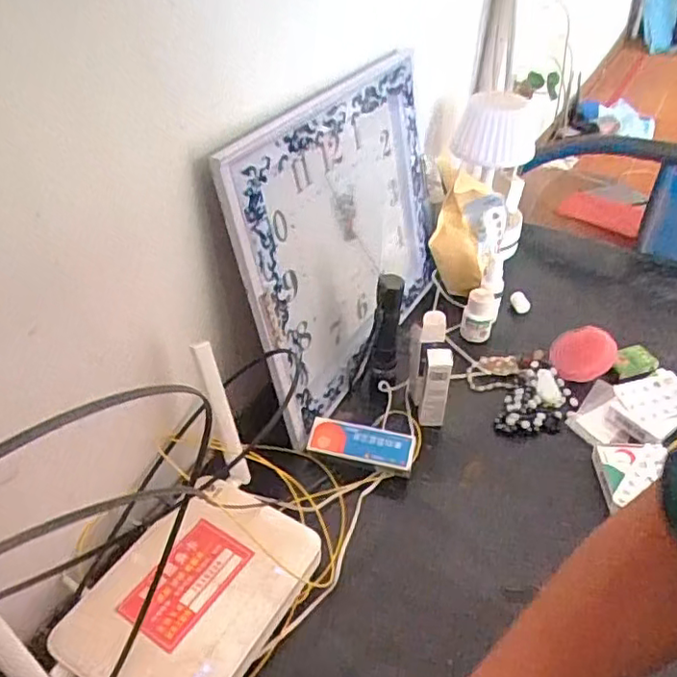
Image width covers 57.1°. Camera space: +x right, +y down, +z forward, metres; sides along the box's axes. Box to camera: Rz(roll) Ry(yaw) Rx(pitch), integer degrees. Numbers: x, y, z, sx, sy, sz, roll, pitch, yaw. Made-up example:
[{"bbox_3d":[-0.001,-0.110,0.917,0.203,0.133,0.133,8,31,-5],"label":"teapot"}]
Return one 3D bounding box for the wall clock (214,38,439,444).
[{"bbox_3d":[0.015,-0.117,0.695,0.031,0.309,0.370,11,38,29],"label":"wall clock"}]

